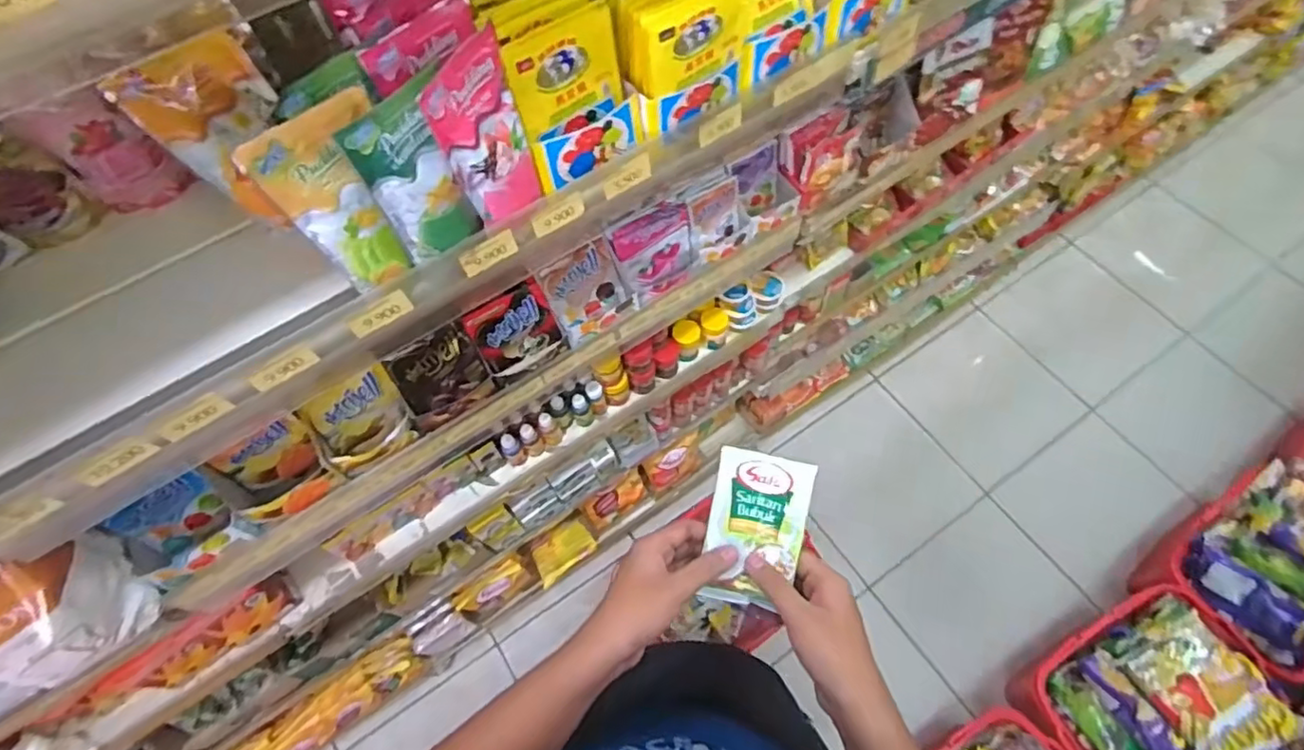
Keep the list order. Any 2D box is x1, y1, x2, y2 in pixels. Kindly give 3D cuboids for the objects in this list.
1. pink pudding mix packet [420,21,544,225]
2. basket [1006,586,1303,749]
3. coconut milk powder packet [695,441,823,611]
[{"bbox_3d":[-0.131,-0.185,0.492,0.013,0.137,0.083,22,58,25],"label":"pink pudding mix packet"},{"bbox_3d":[0.991,0.639,1.239,0.413,0.282,0.312,-37,67,-14],"label":"basket"},{"bbox_3d":[0.084,0.123,0.501,0.076,0.011,0.119,11,77,5],"label":"coconut milk powder packet"}]

